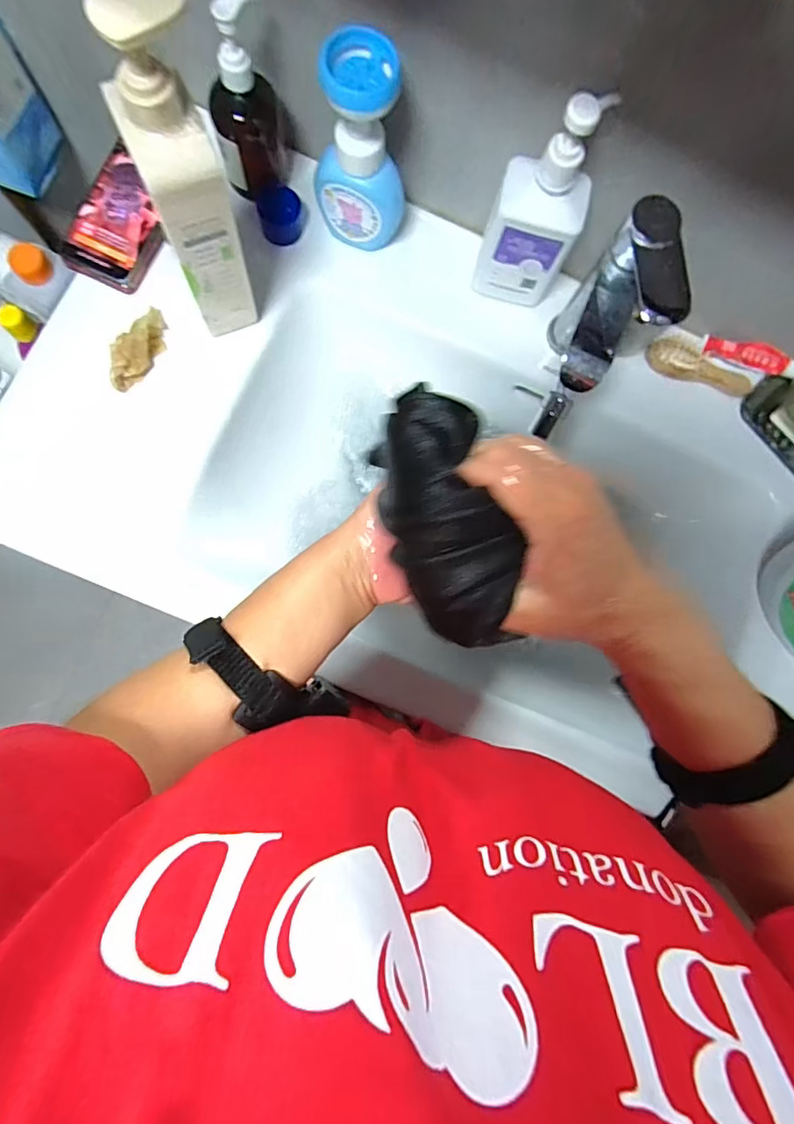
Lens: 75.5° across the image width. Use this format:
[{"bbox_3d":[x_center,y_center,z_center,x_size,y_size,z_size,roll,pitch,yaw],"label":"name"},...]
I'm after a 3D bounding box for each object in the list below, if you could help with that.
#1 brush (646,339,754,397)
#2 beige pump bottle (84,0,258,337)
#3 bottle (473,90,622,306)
[{"bbox_3d":[0.341,-0.219,0.576,0.123,0.019,0.036,12,81,-4],"label":"brush"},{"bbox_3d":[-0.161,-0.288,0.410,0.062,0.261,0.074,-18,85,-8],"label":"beige pump bottle"},{"bbox_3d":[0.126,-0.317,0.469,0.085,0.194,0.045,10,82,-4],"label":"bottle"}]

